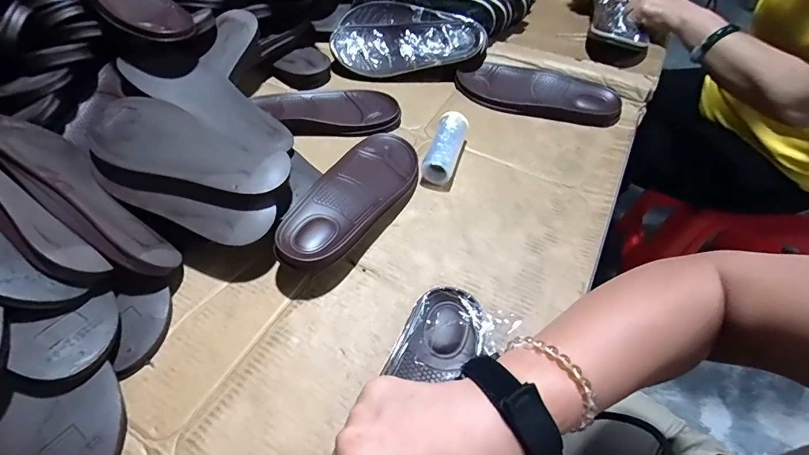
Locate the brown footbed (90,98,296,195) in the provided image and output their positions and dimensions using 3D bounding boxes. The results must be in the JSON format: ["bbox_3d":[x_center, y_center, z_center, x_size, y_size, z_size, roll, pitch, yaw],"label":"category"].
[{"bbox_3d":[-0.251,-0.085,0.468,0.249,0.039,0.099,18,53,16],"label":"brown footbed"}]

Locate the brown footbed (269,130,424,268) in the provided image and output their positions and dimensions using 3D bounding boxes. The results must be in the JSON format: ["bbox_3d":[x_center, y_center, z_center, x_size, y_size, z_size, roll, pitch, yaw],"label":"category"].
[{"bbox_3d":[-0.059,-0.041,0.500,0.095,0.053,0.248,18,53,18],"label":"brown footbed"}]

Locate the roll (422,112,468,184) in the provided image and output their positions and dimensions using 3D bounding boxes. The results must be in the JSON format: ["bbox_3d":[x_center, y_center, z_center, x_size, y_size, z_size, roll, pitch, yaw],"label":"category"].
[{"bbox_3d":[0.056,-0.108,0.555,0.037,0.041,0.106,12,51,13],"label":"roll"}]

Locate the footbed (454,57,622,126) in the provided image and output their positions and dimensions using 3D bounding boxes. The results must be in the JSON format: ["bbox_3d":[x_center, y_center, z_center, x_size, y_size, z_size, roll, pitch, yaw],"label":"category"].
[{"bbox_3d":[0.208,-0.216,0.656,0.248,0.030,0.105,18,53,17],"label":"footbed"}]

